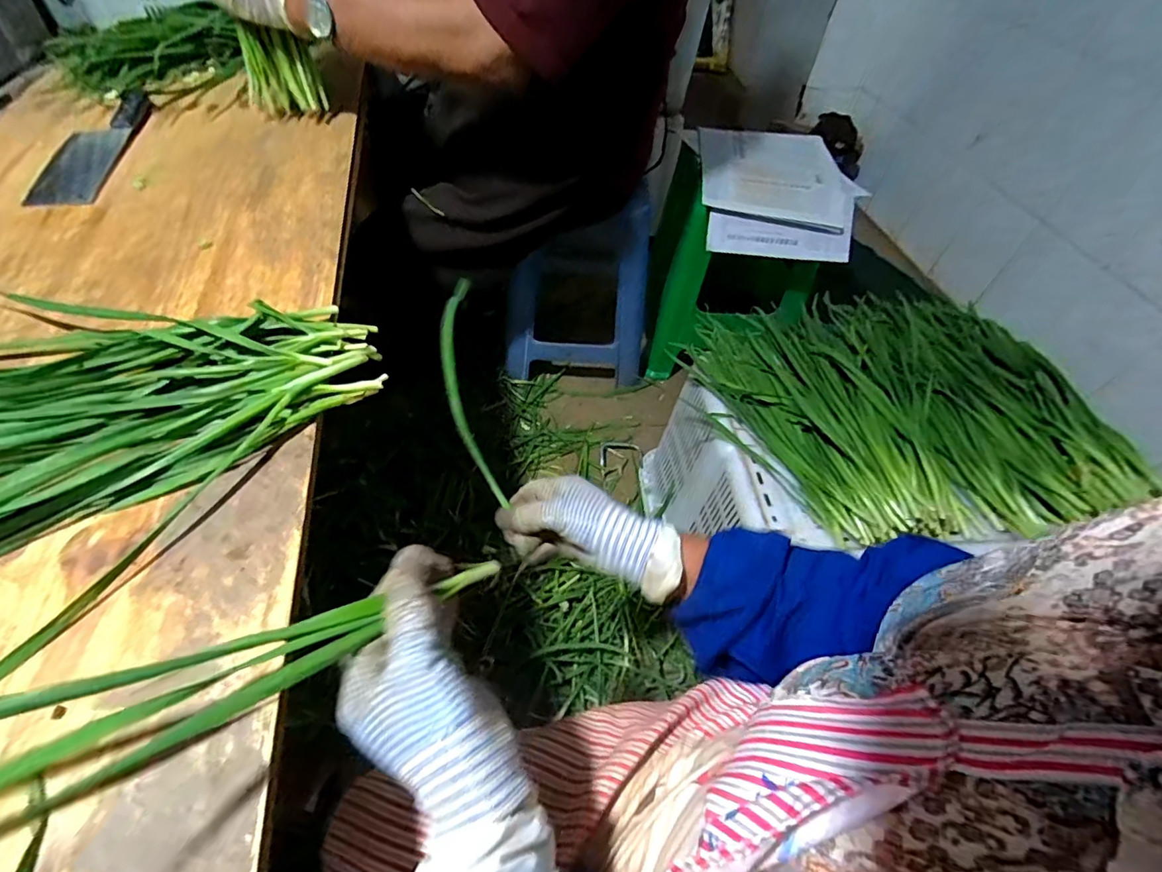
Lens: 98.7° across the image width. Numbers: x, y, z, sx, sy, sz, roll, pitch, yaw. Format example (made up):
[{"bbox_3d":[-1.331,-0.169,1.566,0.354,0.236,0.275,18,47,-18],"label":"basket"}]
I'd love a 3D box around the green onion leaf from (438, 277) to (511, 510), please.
[{"bbox_3d":[-0.124,-0.074,0.523,0.043,0.037,0.319,-9,56,-11],"label":"green onion leaf"}]

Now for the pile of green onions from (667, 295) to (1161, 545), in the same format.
[{"bbox_3d":[0.444,-0.066,0.723,0.466,0.098,0.461,2,52,-3],"label":"pile of green onions"}]

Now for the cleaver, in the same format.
[{"bbox_3d":[-0.603,-0.369,0.625,0.061,0.021,0.280,-6,53,-10],"label":"cleaver"}]

